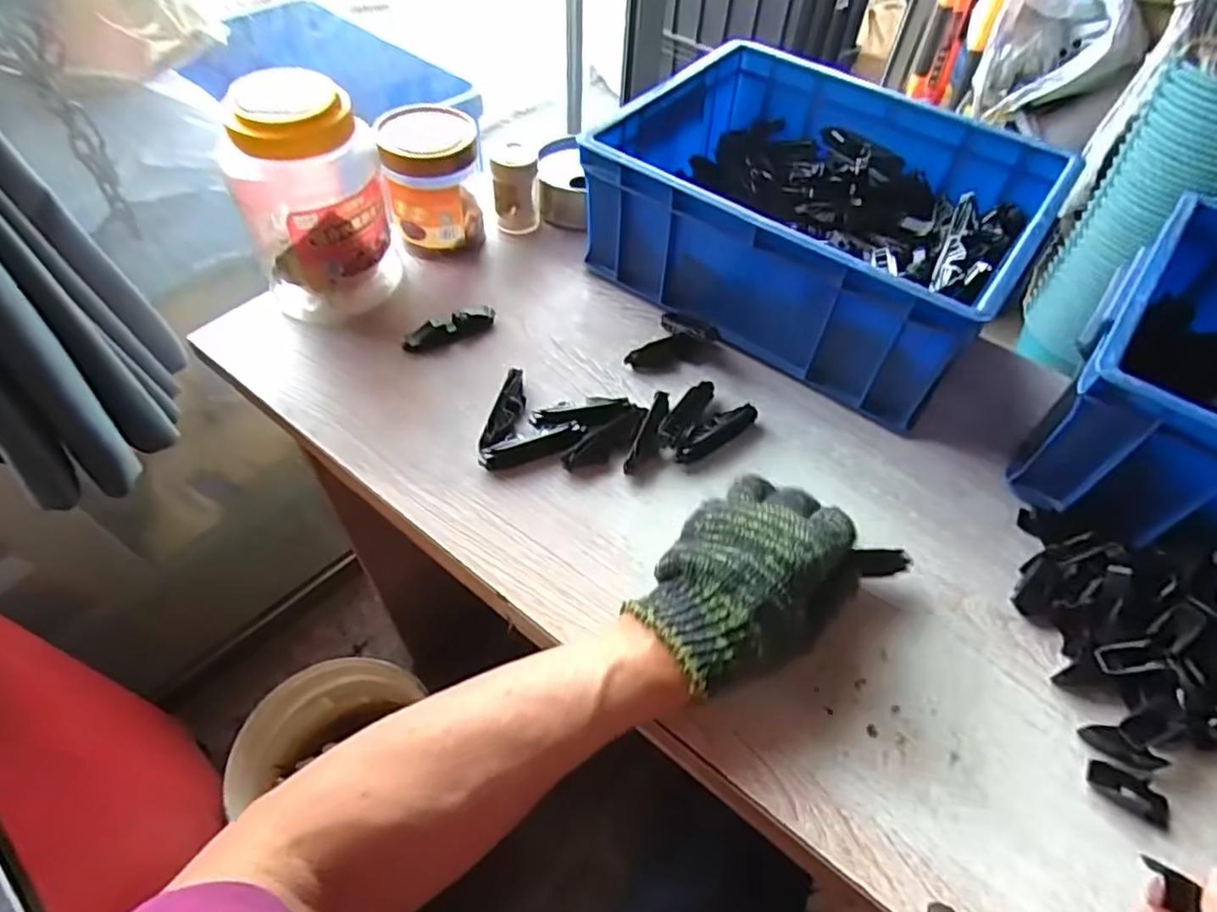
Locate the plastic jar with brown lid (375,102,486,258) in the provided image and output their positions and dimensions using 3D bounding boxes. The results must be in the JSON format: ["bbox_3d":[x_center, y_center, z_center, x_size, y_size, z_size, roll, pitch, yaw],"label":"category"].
[{"bbox_3d":[-0.159,-0.245,0.603,0.083,0.118,0.072,-8,54,-9],"label":"plastic jar with brown lid"}]

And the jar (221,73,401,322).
[{"bbox_3d":[-0.238,-0.204,0.529,0.108,0.176,0.090,-21,57,-18],"label":"jar"}]

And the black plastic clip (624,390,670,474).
[{"bbox_3d":[0.032,-0.020,0.504,0.015,0.019,0.079,19,55,10],"label":"black plastic clip"}]

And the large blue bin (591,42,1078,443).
[{"bbox_3d":[0.182,-0.208,0.591,0.333,0.139,0.262,32,58,20],"label":"large blue bin"}]

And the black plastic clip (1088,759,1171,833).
[{"bbox_3d":[0.294,0.189,0.367,0.045,0.010,0.022,26,57,15],"label":"black plastic clip"}]

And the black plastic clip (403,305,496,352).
[{"bbox_3d":[-0.134,-0.107,0.558,0.080,0.021,0.015,-26,60,-20],"label":"black plastic clip"}]

